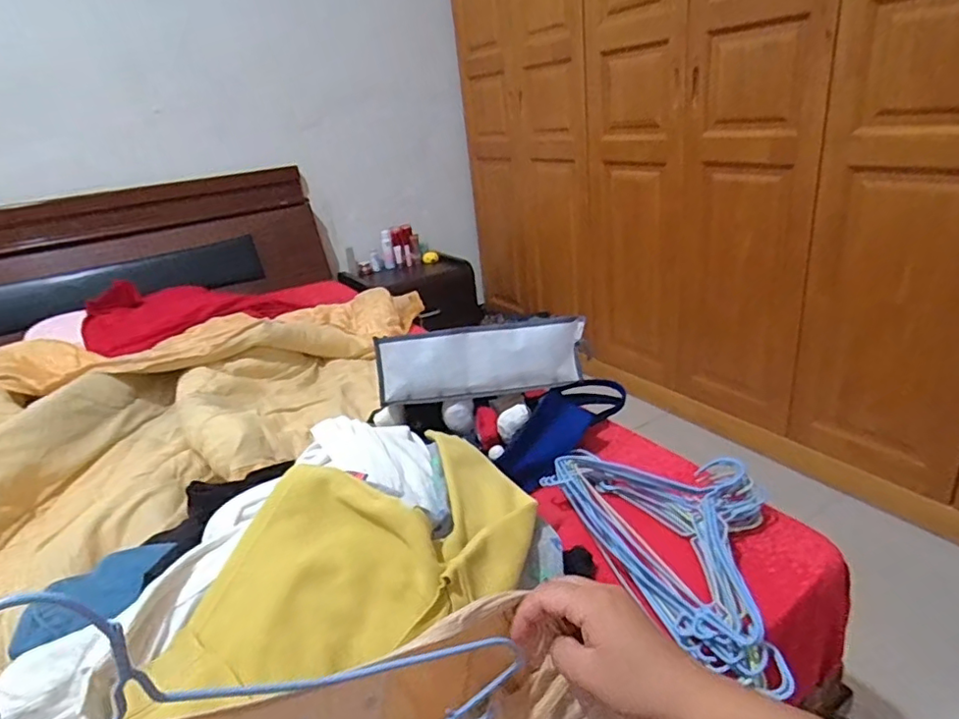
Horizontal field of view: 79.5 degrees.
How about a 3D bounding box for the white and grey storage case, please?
[{"bbox_3d":[0.006,0.003,0.991,0.354,0.113,0.054,-7,23,-2],"label":"white and grey storage case"}]

